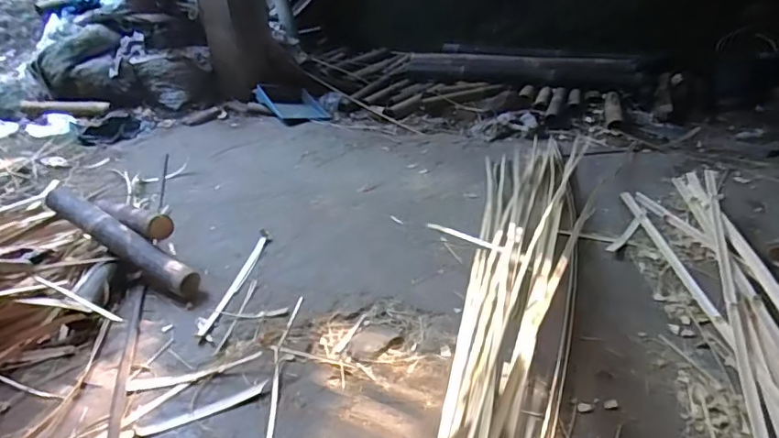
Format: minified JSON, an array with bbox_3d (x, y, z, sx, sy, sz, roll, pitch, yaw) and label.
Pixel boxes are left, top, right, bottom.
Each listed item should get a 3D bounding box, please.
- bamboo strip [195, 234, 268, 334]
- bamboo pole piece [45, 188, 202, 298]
[{"bbox_3d":[-0.414,0.168,1.438,0.032,0.005,0.426,0,29,11],"label":"bamboo strip"},{"bbox_3d":[-0.767,0.051,1.491,0.601,0.079,0.093,29,42,16],"label":"bamboo pole piece"}]

